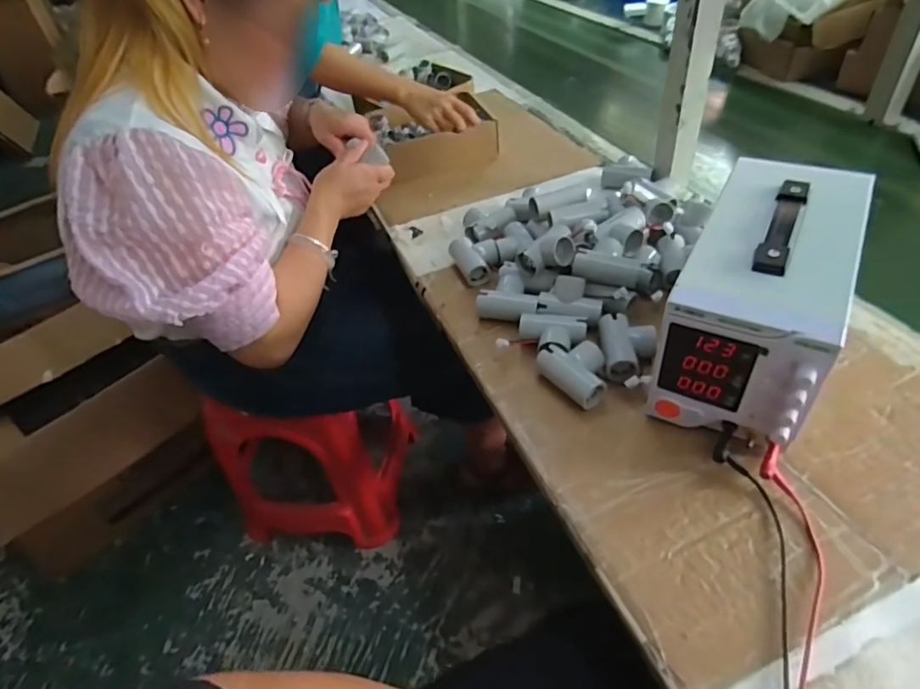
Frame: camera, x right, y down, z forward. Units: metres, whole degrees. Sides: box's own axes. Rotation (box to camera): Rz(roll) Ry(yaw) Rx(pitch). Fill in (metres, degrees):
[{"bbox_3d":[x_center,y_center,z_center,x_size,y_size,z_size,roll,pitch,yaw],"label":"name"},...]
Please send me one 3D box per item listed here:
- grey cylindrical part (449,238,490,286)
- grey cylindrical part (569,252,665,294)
[{"bbox_3d":[0.011,-0.111,0.746,0.034,0.026,0.077,-24,59,-16],"label":"grey cylindrical part"},{"bbox_3d":[0.188,-0.084,0.650,0.109,0.027,0.030,12,43,-8],"label":"grey cylindrical part"}]

